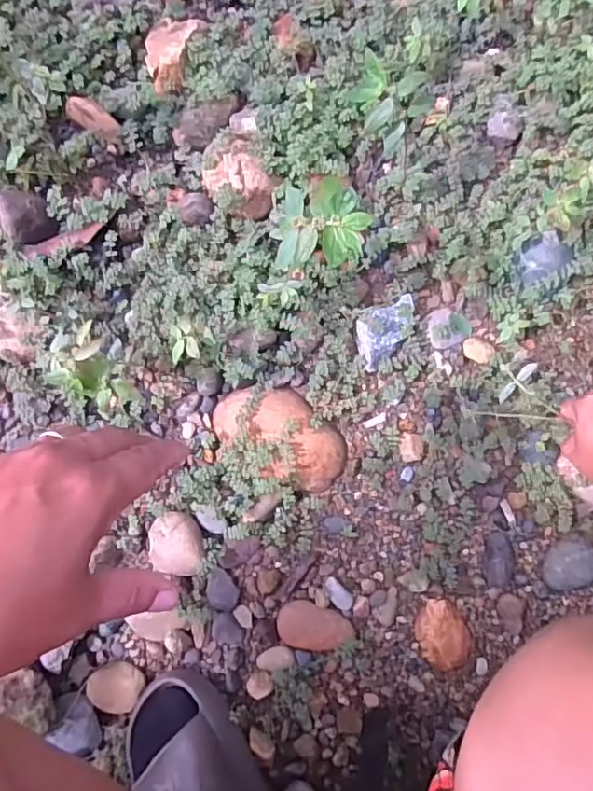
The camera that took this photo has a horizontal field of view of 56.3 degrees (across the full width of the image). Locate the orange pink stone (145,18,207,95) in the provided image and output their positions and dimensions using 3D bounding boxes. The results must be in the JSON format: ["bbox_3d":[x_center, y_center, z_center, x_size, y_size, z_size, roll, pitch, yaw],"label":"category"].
[{"bbox_3d":[-0.126,-0.350,0.564,0.058,0.023,0.096,1,71,5],"label":"orange pink stone"}]

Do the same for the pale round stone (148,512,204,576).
[{"bbox_3d":[-0.116,0.144,0.539,0.055,0.025,0.056,0,88,4],"label":"pale round stone"}]

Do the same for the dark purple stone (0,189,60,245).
[{"bbox_3d":[-0.272,-0.179,0.545,0.057,0.038,0.049,44,92,5],"label":"dark purple stone"}]

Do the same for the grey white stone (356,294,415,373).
[{"bbox_3d":[0.089,-0.061,0.533,0.063,0.023,0.052,-23,86,3],"label":"grey white stone"}]

